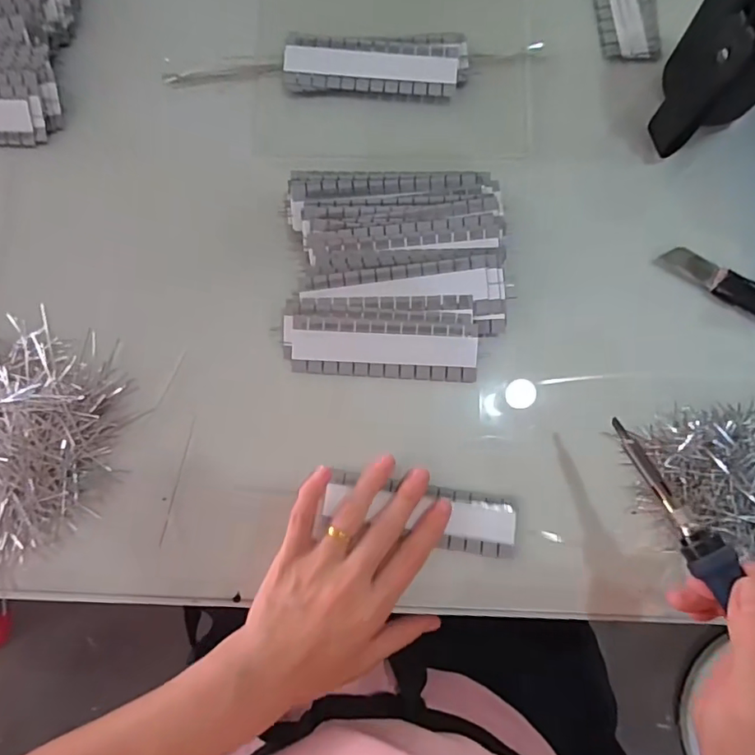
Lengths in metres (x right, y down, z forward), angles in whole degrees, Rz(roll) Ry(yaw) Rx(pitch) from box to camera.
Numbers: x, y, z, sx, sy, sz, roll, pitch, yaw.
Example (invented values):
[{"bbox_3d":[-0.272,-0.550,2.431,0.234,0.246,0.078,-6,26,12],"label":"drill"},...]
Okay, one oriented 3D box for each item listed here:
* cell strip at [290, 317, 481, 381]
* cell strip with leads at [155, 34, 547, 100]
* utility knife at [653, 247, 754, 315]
[{"bbox_3d":[0.005,-0.020,0.352,0.124,0.009,0.038,3,83,2],"label":"cell strip"},{"bbox_3d":[-0.017,-0.231,0.381,0.264,0.012,0.044,1,83,2],"label":"cell strip with leads"},{"bbox_3d":[0.250,-0.061,0.355,0.111,0.011,0.021,30,84,5],"label":"utility knife"}]

